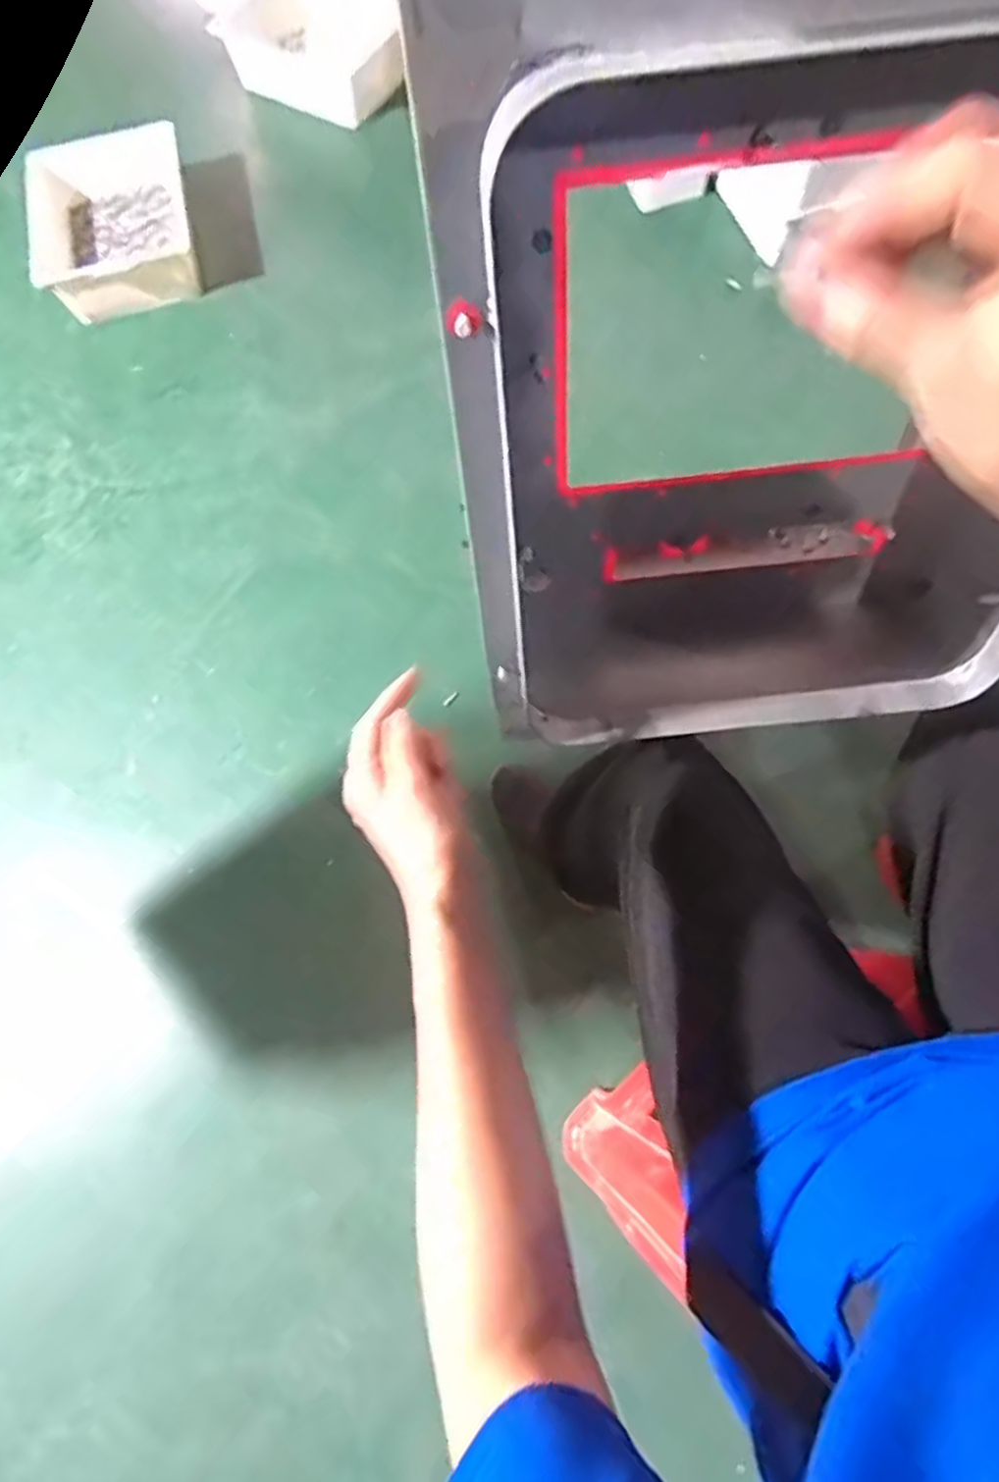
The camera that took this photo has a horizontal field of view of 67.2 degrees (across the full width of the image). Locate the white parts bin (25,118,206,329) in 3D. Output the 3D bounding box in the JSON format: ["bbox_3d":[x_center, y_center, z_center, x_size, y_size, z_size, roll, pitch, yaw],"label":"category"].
[{"bbox_3d":[-0.747,-0.994,1.466,0.283,0.115,0.395,-11,70,-2],"label":"white parts bin"}]

